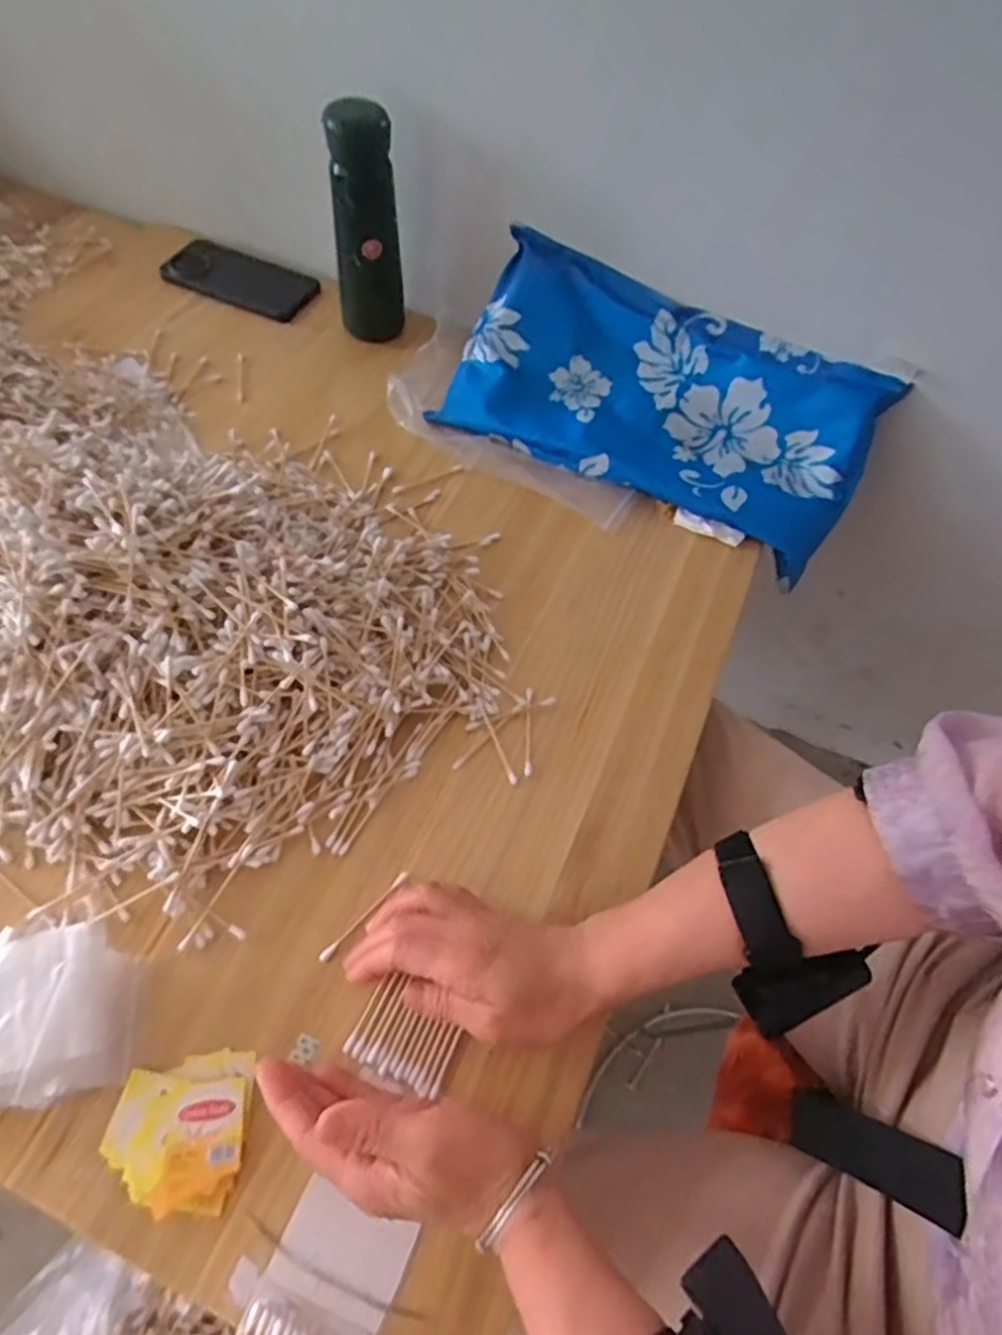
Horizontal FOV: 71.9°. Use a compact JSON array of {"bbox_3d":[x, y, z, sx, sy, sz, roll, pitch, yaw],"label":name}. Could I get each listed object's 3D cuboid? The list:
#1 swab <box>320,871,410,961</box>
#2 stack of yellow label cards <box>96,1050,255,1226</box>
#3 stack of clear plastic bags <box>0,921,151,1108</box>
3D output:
[{"bbox_3d":[-0.083,0.152,0.426,0.005,0.009,0.070,38,63,18],"label":"swab"},{"bbox_3d":[-0.169,0.241,0.360,0.067,0.013,0.069,1,58,-4],"label":"stack of yellow label cards"},{"bbox_3d":[-0.262,0.185,0.369,0.123,0.032,0.089,-1,62,-6],"label":"stack of clear plastic bags"}]

